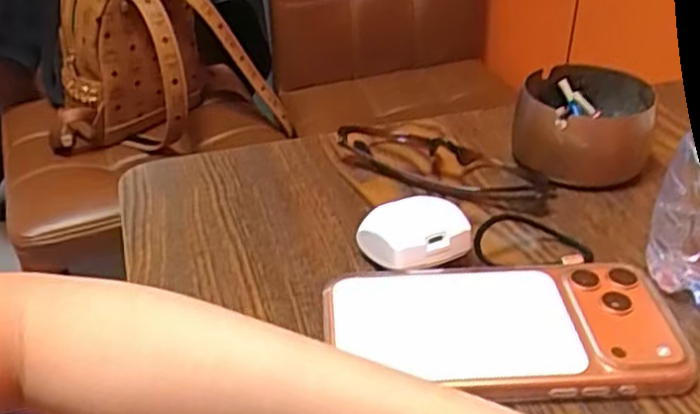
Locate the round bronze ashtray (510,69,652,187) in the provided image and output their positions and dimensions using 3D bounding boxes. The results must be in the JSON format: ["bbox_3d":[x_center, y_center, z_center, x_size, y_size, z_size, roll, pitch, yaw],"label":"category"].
[{"bbox_3d":[0.153,-0.054,0.482,0.084,0.043,0.090,10,35,16],"label":"round bronze ashtray"}]

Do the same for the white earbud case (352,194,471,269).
[{"bbox_3d":[0.034,0.017,0.398,0.052,0.026,0.046,-16,37,-21],"label":"white earbud case"}]

